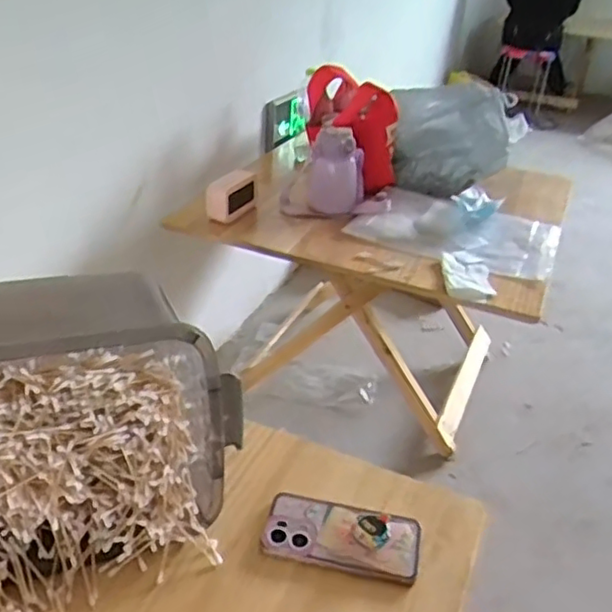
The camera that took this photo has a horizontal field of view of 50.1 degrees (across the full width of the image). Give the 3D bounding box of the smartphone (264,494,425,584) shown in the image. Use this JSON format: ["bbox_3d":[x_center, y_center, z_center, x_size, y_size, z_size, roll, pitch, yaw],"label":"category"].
[{"bbox_3d":[0.038,0.239,0.692,0.162,0.014,0.080,9,32,10],"label":"smartphone"}]

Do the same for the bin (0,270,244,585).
[{"bbox_3d":[-0.280,0.115,0.657,0.406,0.233,0.218,-7,34,-17],"label":"bin"}]

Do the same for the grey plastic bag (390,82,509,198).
[{"bbox_3d":[0.348,-0.401,1.589,0.213,0.243,0.228,-9,34,-18],"label":"grey plastic bag"}]

